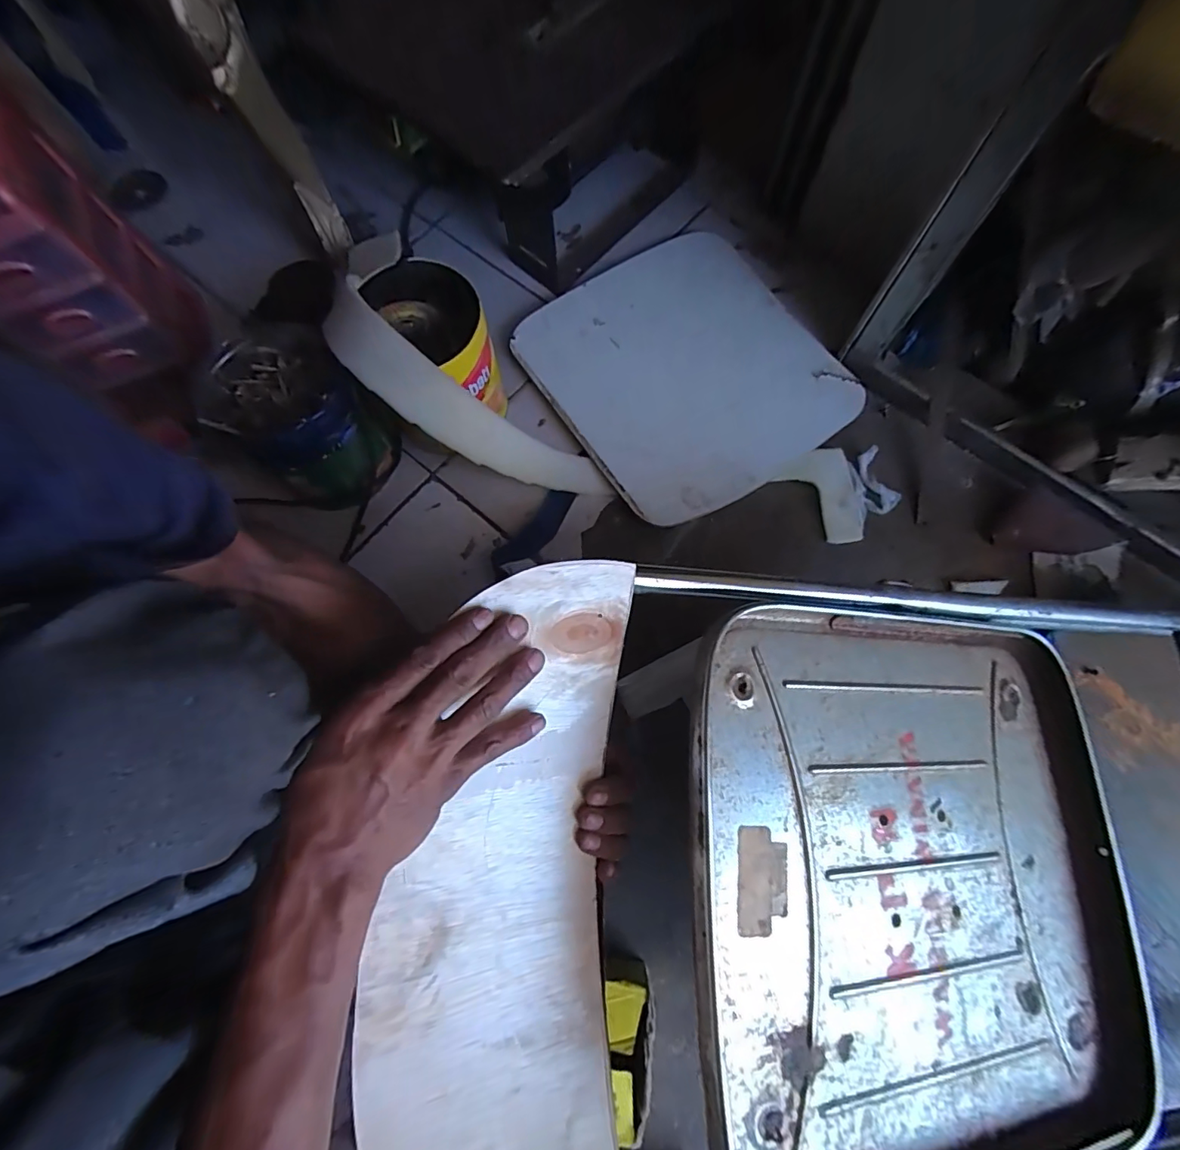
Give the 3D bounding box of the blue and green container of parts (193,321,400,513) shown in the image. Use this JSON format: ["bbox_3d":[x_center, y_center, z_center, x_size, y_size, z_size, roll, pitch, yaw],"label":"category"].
[{"bbox_3d":[-0.323,-0.177,0.583,0.159,0.149,0.138,42,79,11],"label":"blue and green container of parts"}]

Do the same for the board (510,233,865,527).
[{"bbox_3d":[0.129,-0.279,0.677,0.364,0.031,0.372,-32,76,-8],"label":"board"}]

